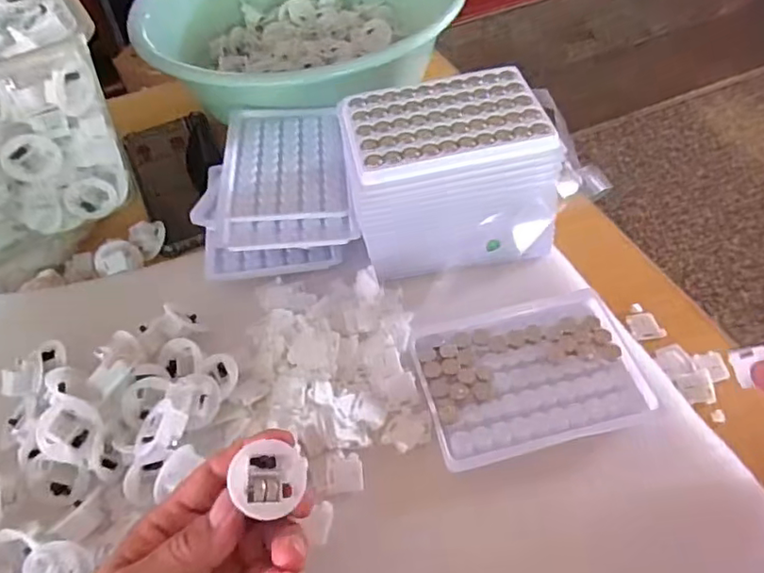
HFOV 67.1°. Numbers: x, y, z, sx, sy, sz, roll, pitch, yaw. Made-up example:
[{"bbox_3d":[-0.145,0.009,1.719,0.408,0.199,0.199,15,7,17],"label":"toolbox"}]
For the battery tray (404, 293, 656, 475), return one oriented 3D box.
[{"bbox_3d":[0.088,0.050,0.354,0.128,0.010,0.095,-15,53,-6],"label":"battery tray"}]

